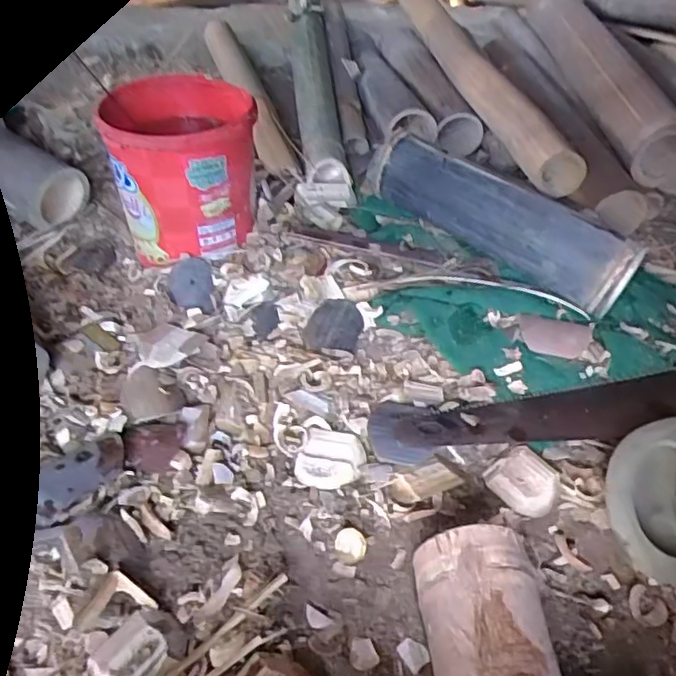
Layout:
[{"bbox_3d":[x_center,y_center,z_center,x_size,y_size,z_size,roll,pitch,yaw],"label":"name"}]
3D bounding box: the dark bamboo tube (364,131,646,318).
[{"bbox_3d":[0.159,-0.125,0.635,0.279,0.068,0.065,31,50,28],"label":"dark bamboo tube"}]

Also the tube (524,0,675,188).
[{"bbox_3d":[0.351,-0.354,0.843,0.083,0.078,0.458,0,42,-2],"label":"tube"}]

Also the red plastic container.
[{"bbox_3d":[-0.150,-0.155,0.624,0.134,0.152,0.131,-5,43,-8],"label":"red plastic container"}]

